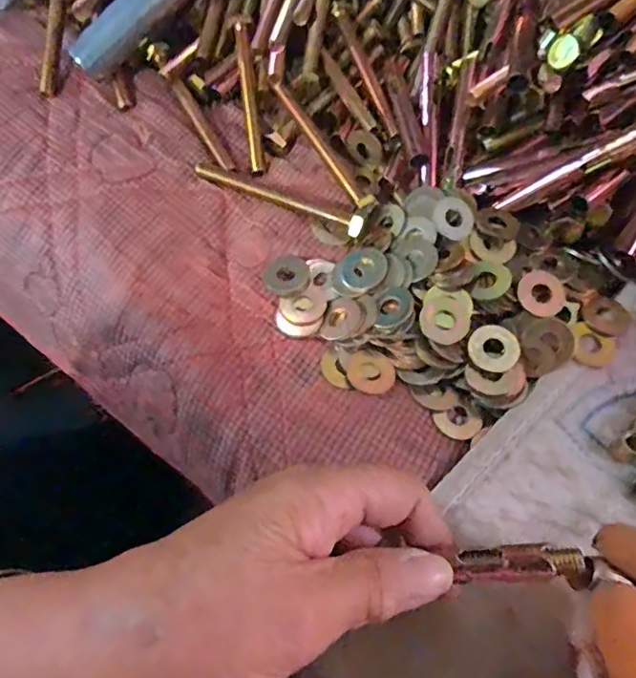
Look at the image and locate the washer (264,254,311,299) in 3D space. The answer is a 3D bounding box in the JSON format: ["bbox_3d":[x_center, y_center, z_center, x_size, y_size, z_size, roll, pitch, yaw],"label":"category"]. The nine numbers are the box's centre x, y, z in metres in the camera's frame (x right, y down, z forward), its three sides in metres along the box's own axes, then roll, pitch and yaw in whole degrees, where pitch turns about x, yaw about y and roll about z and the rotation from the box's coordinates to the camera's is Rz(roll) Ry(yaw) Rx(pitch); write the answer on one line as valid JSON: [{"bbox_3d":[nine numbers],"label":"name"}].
[{"bbox_3d":[-0.016,-0.035,0.287,0.024,0.004,0.025,0,66,-1],"label":"washer"}]

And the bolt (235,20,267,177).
[{"bbox_3d":[-0.042,-0.150,0.327,0.010,0.010,0.104,-6,79,-4],"label":"bolt"}]

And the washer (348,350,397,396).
[{"bbox_3d":[0.027,0.016,0.266,0.024,0.004,0.022,0,66,-1],"label":"washer"}]

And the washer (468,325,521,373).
[{"bbox_3d":[0.087,0.005,0.264,0.023,0.004,0.024,-1,81,6],"label":"washer"}]

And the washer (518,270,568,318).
[{"bbox_3d":[0.116,-0.024,0.274,0.025,0.004,0.025,1,67,-2],"label":"washer"}]

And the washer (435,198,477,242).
[{"bbox_3d":[0.074,-0.066,0.289,0.023,0.004,0.022,0,89,-11],"label":"washer"}]

